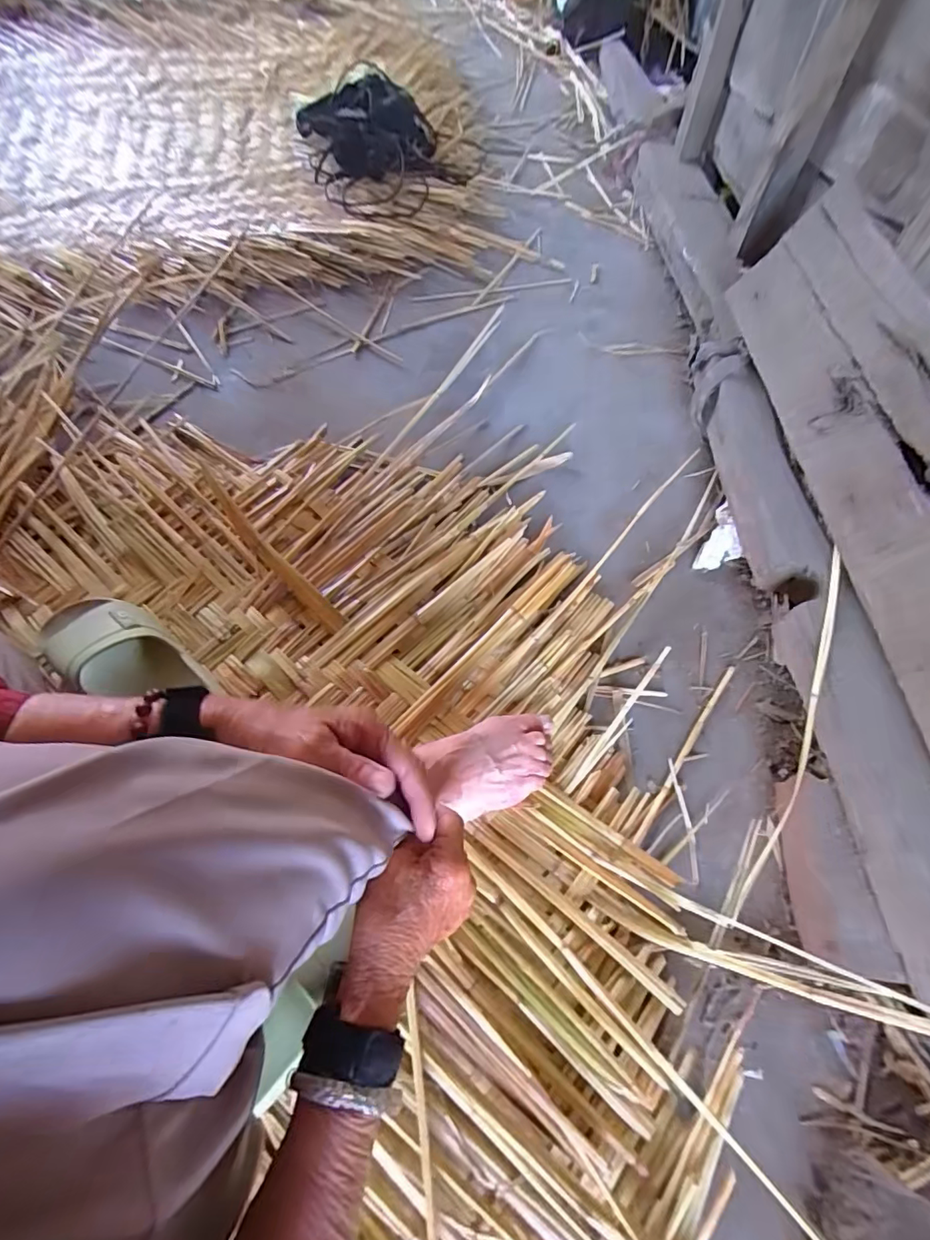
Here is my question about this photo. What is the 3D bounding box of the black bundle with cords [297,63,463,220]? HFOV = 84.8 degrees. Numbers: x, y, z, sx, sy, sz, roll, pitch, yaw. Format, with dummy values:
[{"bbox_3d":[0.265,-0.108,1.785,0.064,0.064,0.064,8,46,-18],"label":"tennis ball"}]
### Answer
[{"bbox_3d":[-0.189,-1.018,1.089,0.300,0.096,0.538,-18,65,-13],"label":"black bundle with cords"}]

